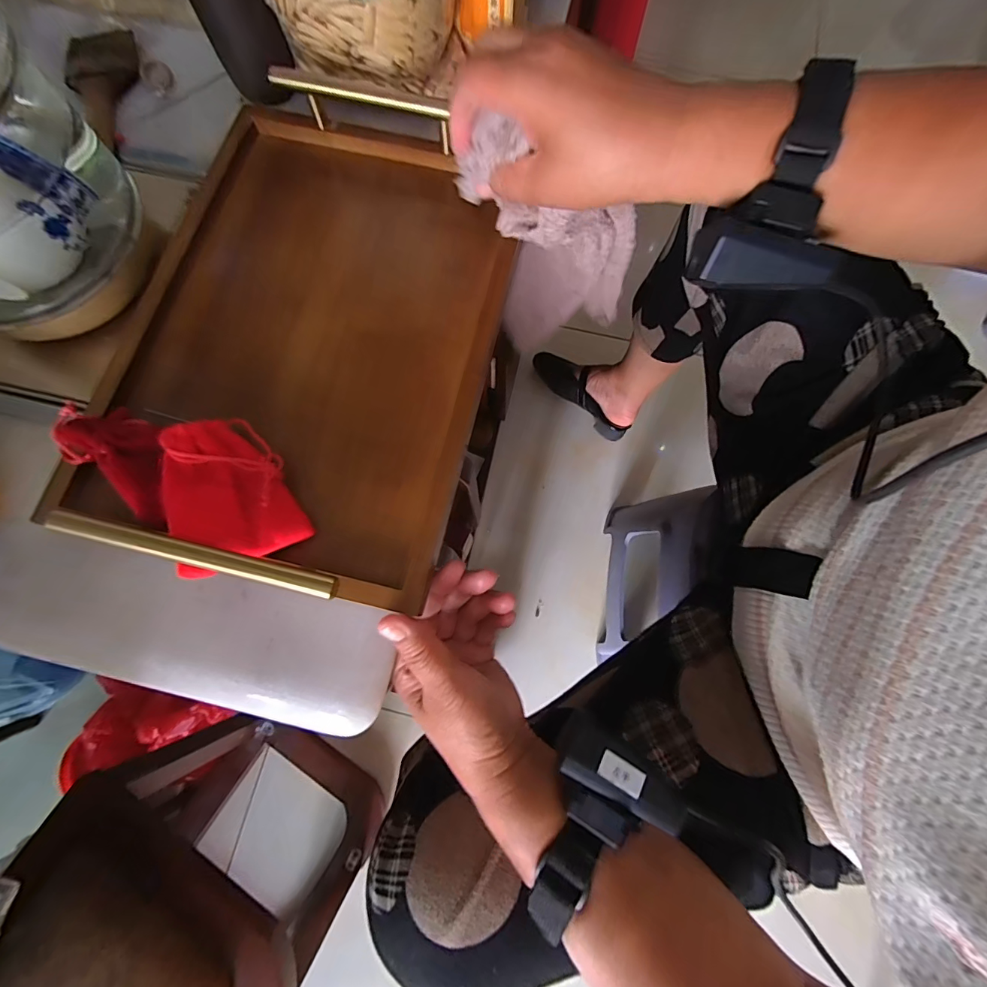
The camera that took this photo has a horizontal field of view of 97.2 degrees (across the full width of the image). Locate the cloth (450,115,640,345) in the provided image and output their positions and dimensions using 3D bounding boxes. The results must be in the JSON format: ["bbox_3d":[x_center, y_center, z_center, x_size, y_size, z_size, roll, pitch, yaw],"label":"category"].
[{"bbox_3d":[0.043,-0.177,0.338,0.128,0.192,0.042,5,75,1],"label":"cloth"}]

